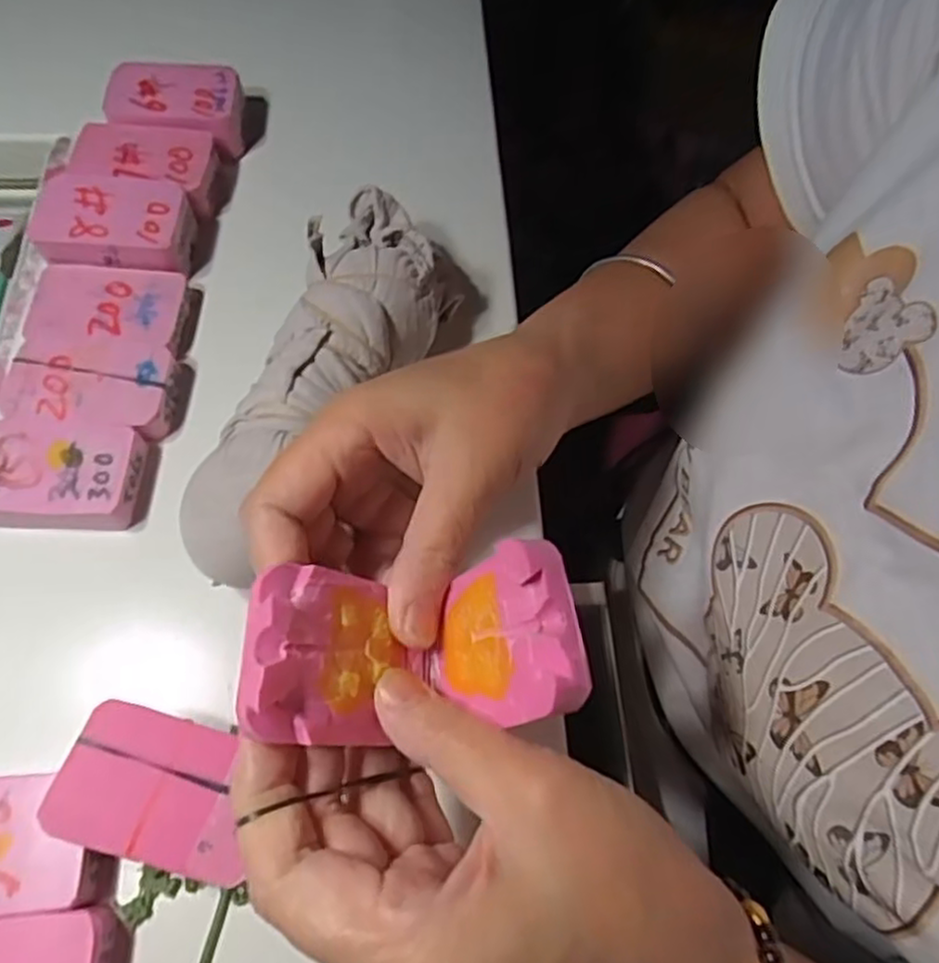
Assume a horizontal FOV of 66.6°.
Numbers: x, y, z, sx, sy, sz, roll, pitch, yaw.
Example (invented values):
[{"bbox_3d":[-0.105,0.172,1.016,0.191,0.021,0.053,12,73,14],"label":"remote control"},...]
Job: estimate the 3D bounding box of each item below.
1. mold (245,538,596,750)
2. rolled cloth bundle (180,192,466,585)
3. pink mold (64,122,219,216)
[{"bbox_3d":[-0.016,0.048,0.201,0.085,0.053,0.044,-5,64,-6],"label":"mold"},{"bbox_3d":[-0.062,-0.043,0.319,0.060,0.053,0.197,20,64,7],"label":"rolled cloth bundle"},{"bbox_3d":[-0.175,-0.168,0.391,0.071,0.028,0.043,1,63,-3],"label":"pink mold"}]

